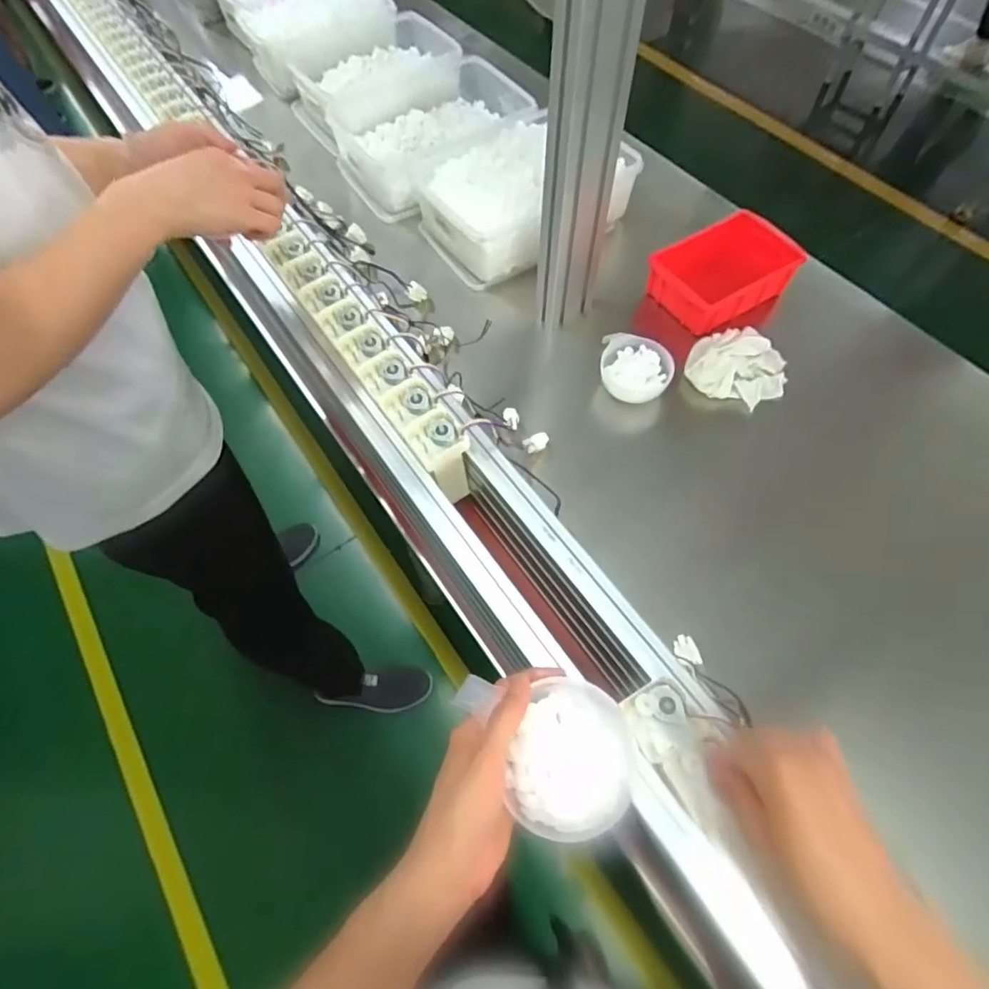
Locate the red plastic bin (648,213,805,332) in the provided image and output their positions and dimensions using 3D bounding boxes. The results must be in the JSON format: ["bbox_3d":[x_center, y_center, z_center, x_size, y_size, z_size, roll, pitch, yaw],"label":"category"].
[{"bbox_3d":[0.343,-0.339,0.848,0.190,0.068,0.141,-30,65,-14],"label":"red plastic bin"}]

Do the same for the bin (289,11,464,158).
[{"bbox_3d":[-0.237,-0.817,1.125,0.340,0.106,0.198,-32,66,-15],"label":"bin"}]

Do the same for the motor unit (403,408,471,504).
[{"bbox_3d":[-0.060,-0.038,0.619,0.053,0.096,0.060,-32,66,-15],"label":"motor unit"}]

